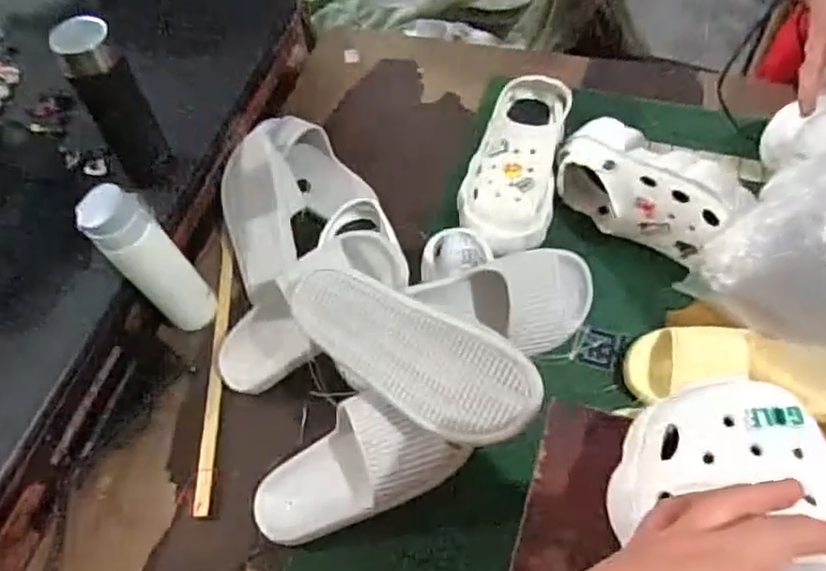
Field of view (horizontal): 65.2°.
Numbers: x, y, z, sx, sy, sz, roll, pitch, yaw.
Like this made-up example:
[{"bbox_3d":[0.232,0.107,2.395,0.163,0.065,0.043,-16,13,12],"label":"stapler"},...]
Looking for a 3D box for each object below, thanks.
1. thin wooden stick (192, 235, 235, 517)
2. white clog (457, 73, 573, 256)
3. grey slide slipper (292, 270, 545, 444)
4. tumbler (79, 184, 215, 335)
[{"bbox_3d":[-0.244,0.095,0.799,0.022,0.015,0.365,-5,58,0],"label":"thin wooden stick"},{"bbox_3d":[0.137,-0.169,0.858,0.125,0.088,0.272,13,59,11],"label":"white clog"},{"bbox_3d":[0.006,0.066,0.636,0.257,0.065,0.106,23,105,22],"label":"grey slide slipper"},{"bbox_3d":[-0.303,-0.026,0.754,0.071,0.217,0.074,33,65,22],"label":"tumbler"}]

